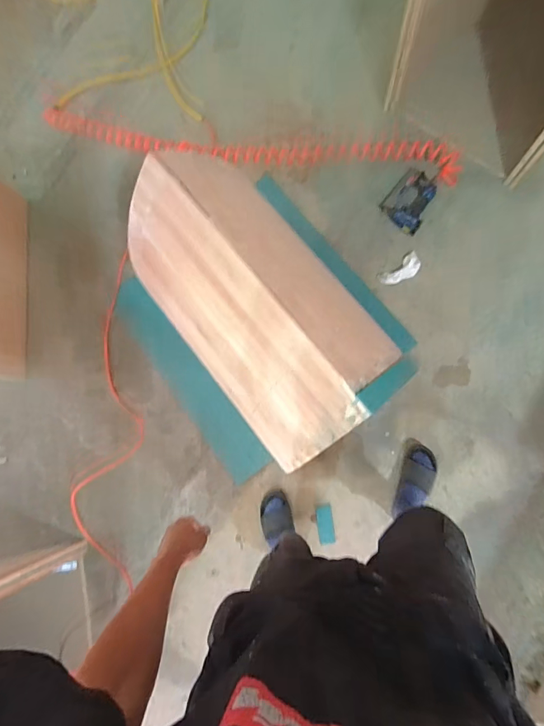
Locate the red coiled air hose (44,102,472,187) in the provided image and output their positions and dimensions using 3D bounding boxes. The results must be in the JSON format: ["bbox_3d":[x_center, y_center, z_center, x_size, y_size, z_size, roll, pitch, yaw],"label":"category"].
[{"bbox_3d":[-0.109,-0.907,1.621,1.740,0.053,0.188,8,82,6],"label":"red coiled air hose"}]

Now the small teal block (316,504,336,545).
[{"bbox_3d":[0.189,0.568,1.398,0.056,0.014,0.129,-7,81,3],"label":"small teal block"}]

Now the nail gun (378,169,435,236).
[{"bbox_3d":[0.547,-0.659,1.583,0.179,0.065,0.256,28,84,8],"label":"nail gun"}]

